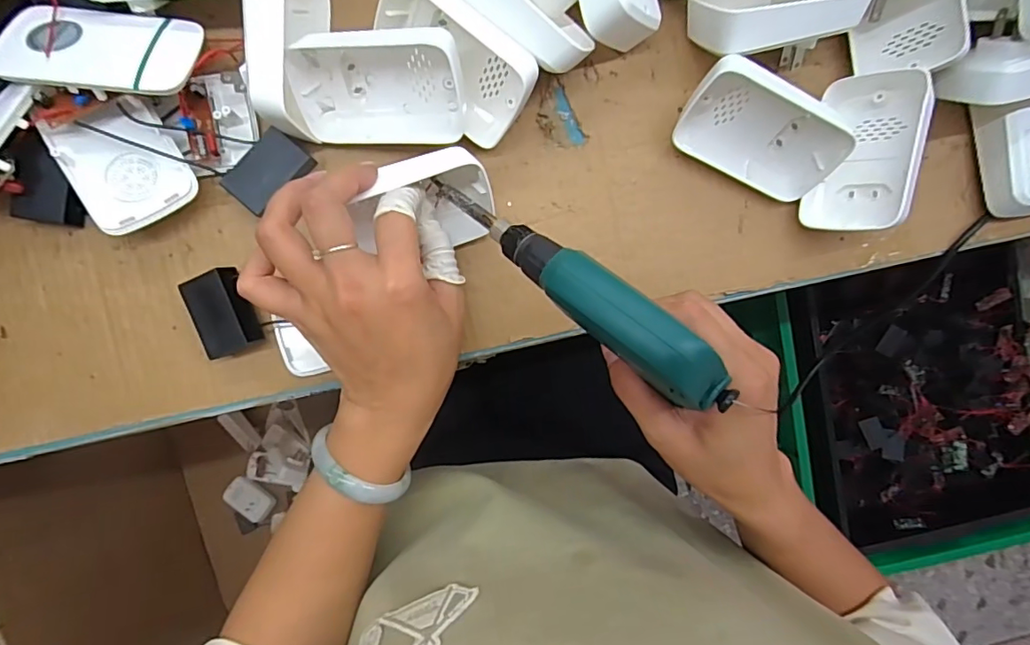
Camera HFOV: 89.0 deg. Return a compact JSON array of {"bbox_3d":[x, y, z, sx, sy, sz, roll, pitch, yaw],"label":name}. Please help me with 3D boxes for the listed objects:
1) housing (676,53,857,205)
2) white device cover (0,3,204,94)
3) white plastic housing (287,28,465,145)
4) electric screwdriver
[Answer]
[{"bbox_3d":[0.151,-0.116,0.325,0.094,0.062,0.025,25,52,-9],"label":"housing"},{"bbox_3d":[-0.222,-0.148,0.282,0.093,0.011,0.056,7,69,-6],"label":"white device cover"},{"bbox_3d":[-0.076,-0.135,0.304,0.093,0.022,0.059,0,129,6],"label":"white plastic housing"},{"bbox_3d":[0.021,-0.022,0.258,0.179,0.031,0.025,41,89,27],"label":"electric screwdriver"}]

